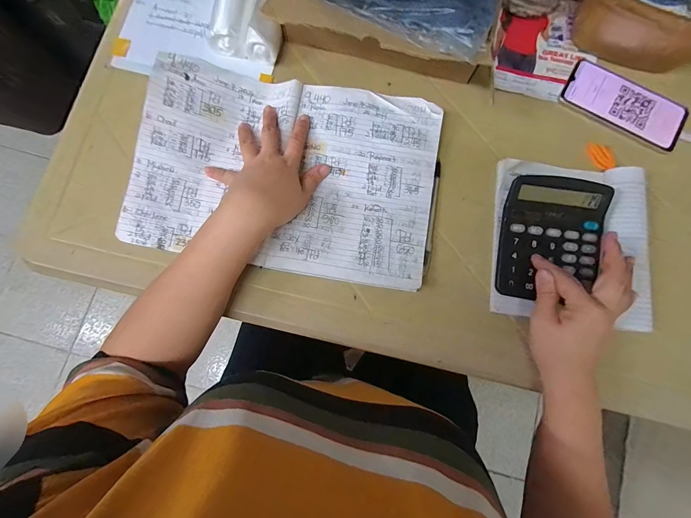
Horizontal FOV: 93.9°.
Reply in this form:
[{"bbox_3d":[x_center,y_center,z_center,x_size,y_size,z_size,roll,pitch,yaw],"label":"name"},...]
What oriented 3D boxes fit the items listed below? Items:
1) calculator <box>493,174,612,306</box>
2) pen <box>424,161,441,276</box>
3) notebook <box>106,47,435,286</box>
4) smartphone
[{"bbox_3d":[0.245,-0.022,0.376,0.114,0.023,0.140,8,90,3],"label":"calculator"},{"bbox_3d":[0.110,-0.056,0.404,0.009,0.014,0.149,10,81,0],"label":"pen"},{"bbox_3d":[-0.068,-0.109,0.399,0.360,0.038,0.241,10,81,0],"label":"notebook"},{"bbox_3d":[0.375,-0.209,0.435,0.157,0.014,0.074,31,81,4],"label":"smartphone"}]

